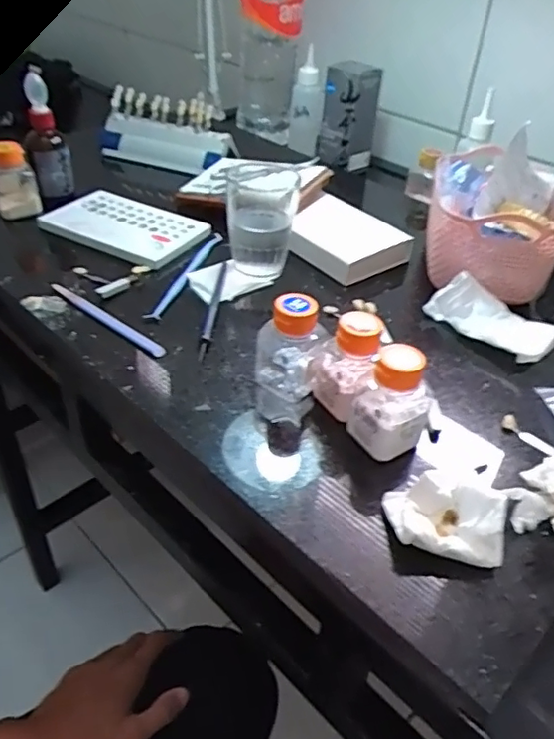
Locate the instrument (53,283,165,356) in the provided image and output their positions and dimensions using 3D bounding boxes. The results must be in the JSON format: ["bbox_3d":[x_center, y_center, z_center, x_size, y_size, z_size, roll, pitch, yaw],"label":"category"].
[{"bbox_3d":[-0.146,-0.045,0.508,0.144,0.007,0.013,30,46,28],"label":"instrument"}]

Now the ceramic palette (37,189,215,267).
[{"bbox_3d":[-0.159,-0.156,0.634,0.162,0.008,0.102,24,44,22],"label":"ceramic palette"}]

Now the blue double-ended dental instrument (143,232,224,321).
[{"bbox_3d":[-0.084,-0.095,0.566,0.012,0.010,0.162,14,41,11],"label":"blue double-ended dental instrument"}]

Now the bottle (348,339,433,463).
[{"bbox_3d":[0.076,0.019,0.387,0.039,0.071,0.043,-22,47,-28],"label":"bottle"}]

